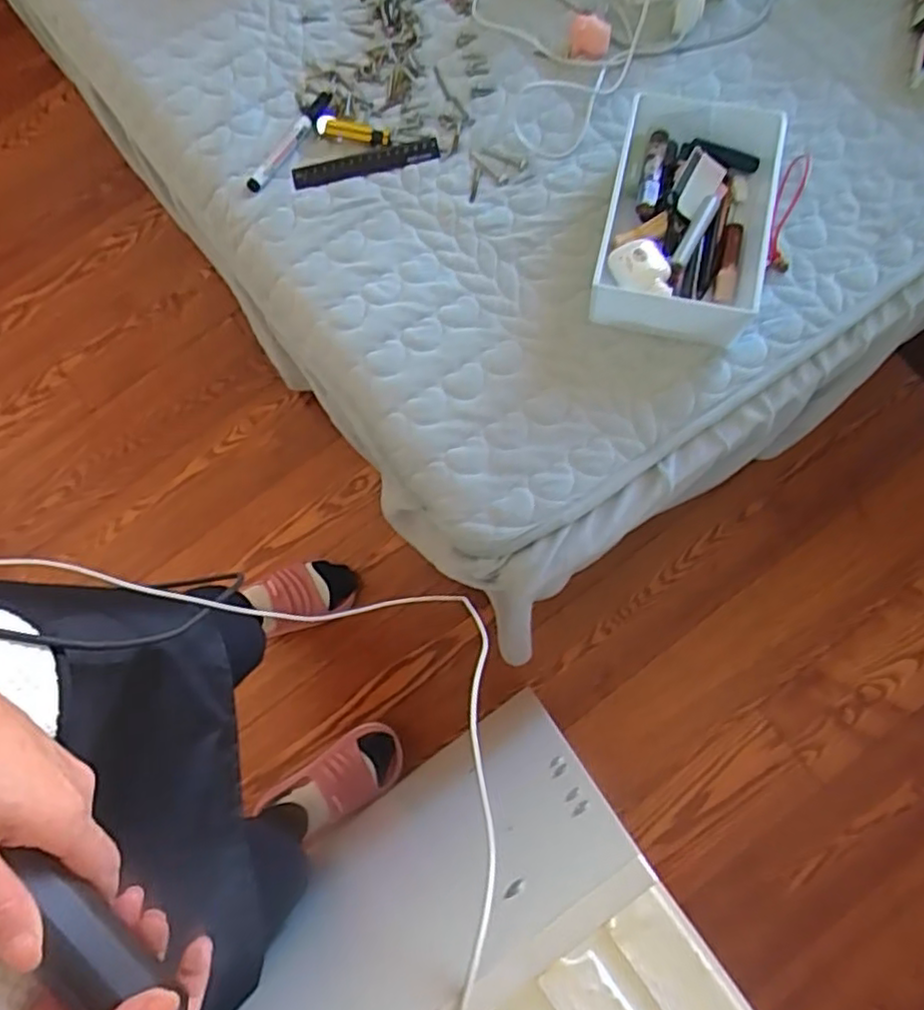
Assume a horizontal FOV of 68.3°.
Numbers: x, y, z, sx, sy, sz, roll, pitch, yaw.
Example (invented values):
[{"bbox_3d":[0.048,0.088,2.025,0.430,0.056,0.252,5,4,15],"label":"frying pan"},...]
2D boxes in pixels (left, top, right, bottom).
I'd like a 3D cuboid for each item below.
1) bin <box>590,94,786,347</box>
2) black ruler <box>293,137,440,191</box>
[{"bbox_3d":[0.218,-0.279,0.653,0.153,0.055,0.234,14,80,4],"label":"bin"},{"bbox_3d":[-0.101,-0.363,0.721,0.156,0.006,0.027,-14,79,-1],"label":"black ruler"}]

